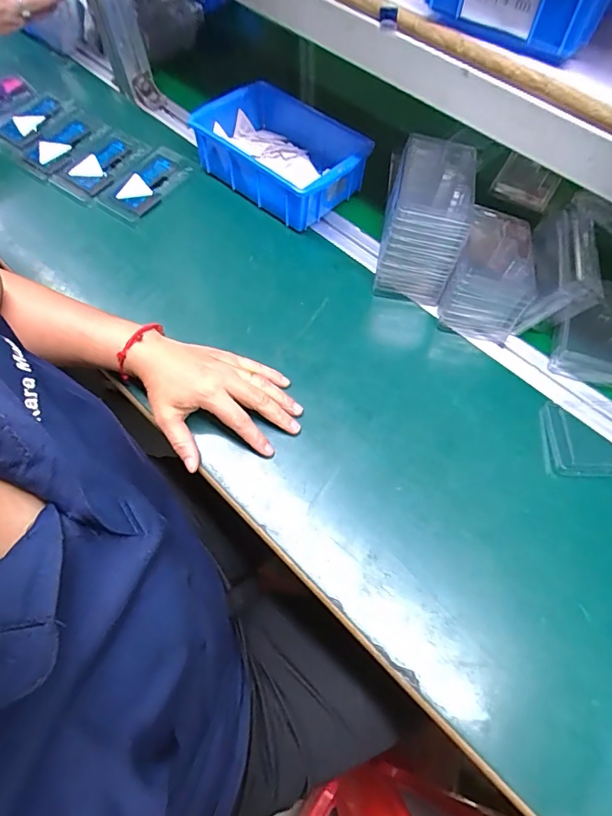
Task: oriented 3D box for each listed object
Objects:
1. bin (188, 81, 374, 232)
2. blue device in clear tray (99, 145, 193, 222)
[{"bbox_3d":[-0.026,-0.324,0.597,0.200,0.071,0.142,39,72,18],"label":"bin"},{"bbox_3d":[-0.214,-0.300,0.617,0.077,0.015,0.119,30,69,15],"label":"blue device in clear tray"}]

